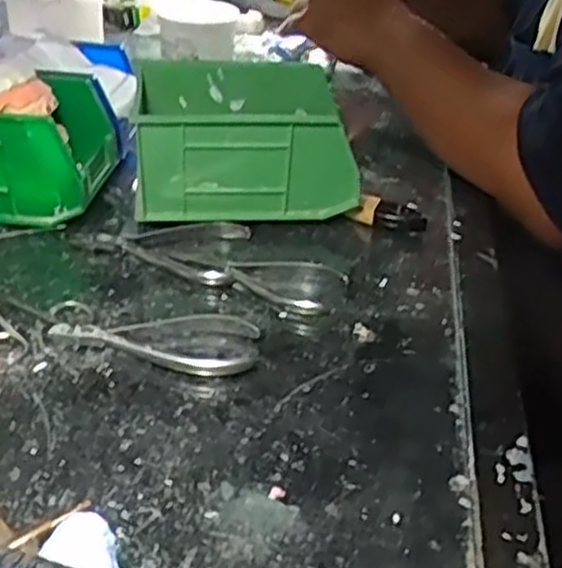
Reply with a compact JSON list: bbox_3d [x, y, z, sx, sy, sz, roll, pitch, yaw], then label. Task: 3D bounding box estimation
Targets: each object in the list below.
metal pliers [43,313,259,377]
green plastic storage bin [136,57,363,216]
[{"bbox_3d":[-0.075,0.031,0.491,0.121,0.010,0.052,9,32,8],"label":"metal pliers"},{"bbox_3d":[-0.027,-0.109,0.637,0.166,0.105,0.114,1,31,-5],"label":"green plastic storage bin"}]

